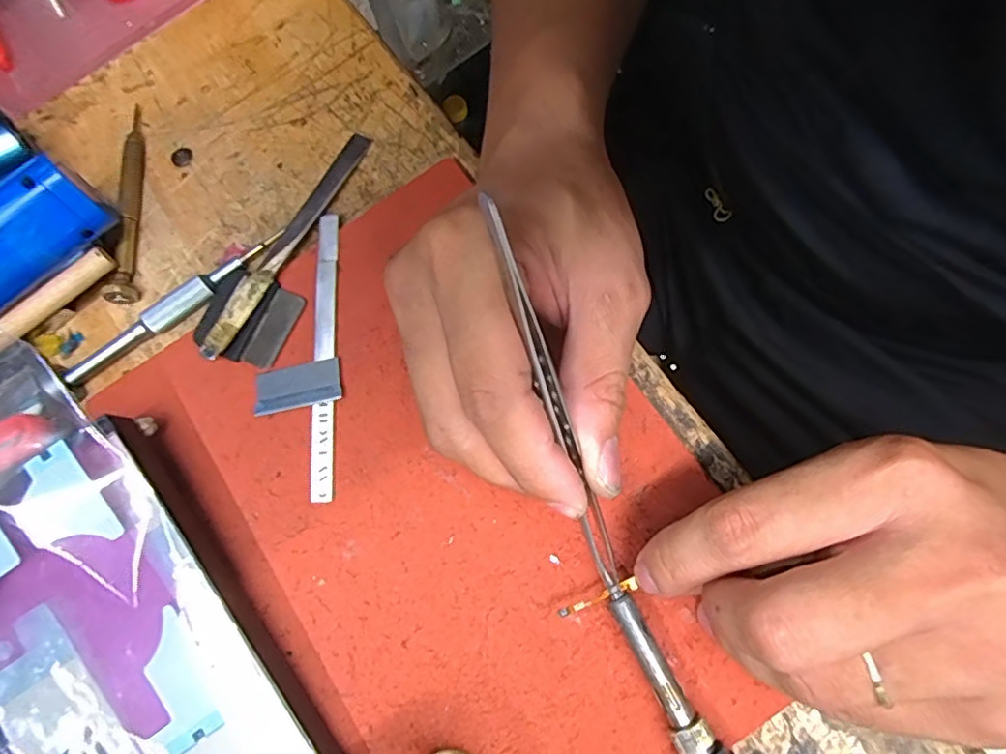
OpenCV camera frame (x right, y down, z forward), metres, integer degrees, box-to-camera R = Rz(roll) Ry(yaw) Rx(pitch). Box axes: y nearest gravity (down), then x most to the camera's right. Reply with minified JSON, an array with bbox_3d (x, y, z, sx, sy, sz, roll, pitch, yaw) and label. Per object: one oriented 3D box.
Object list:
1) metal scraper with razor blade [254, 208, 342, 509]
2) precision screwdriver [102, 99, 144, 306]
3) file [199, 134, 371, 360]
[{"bbox_3d":[-0.087,-0.011,0.248,0.036,0.008,0.124,-6,69,0],"label":"metal scraper with razor blade"},{"bbox_3d":[-0.181,-0.085,0.281,0.015,0.007,0.106,-8,74,4],"label":"precision screwdriver"},{"bbox_3d":[-0.097,-0.062,0.266,0.015,0.007,0.124,24,72,11],"label":"file"}]

